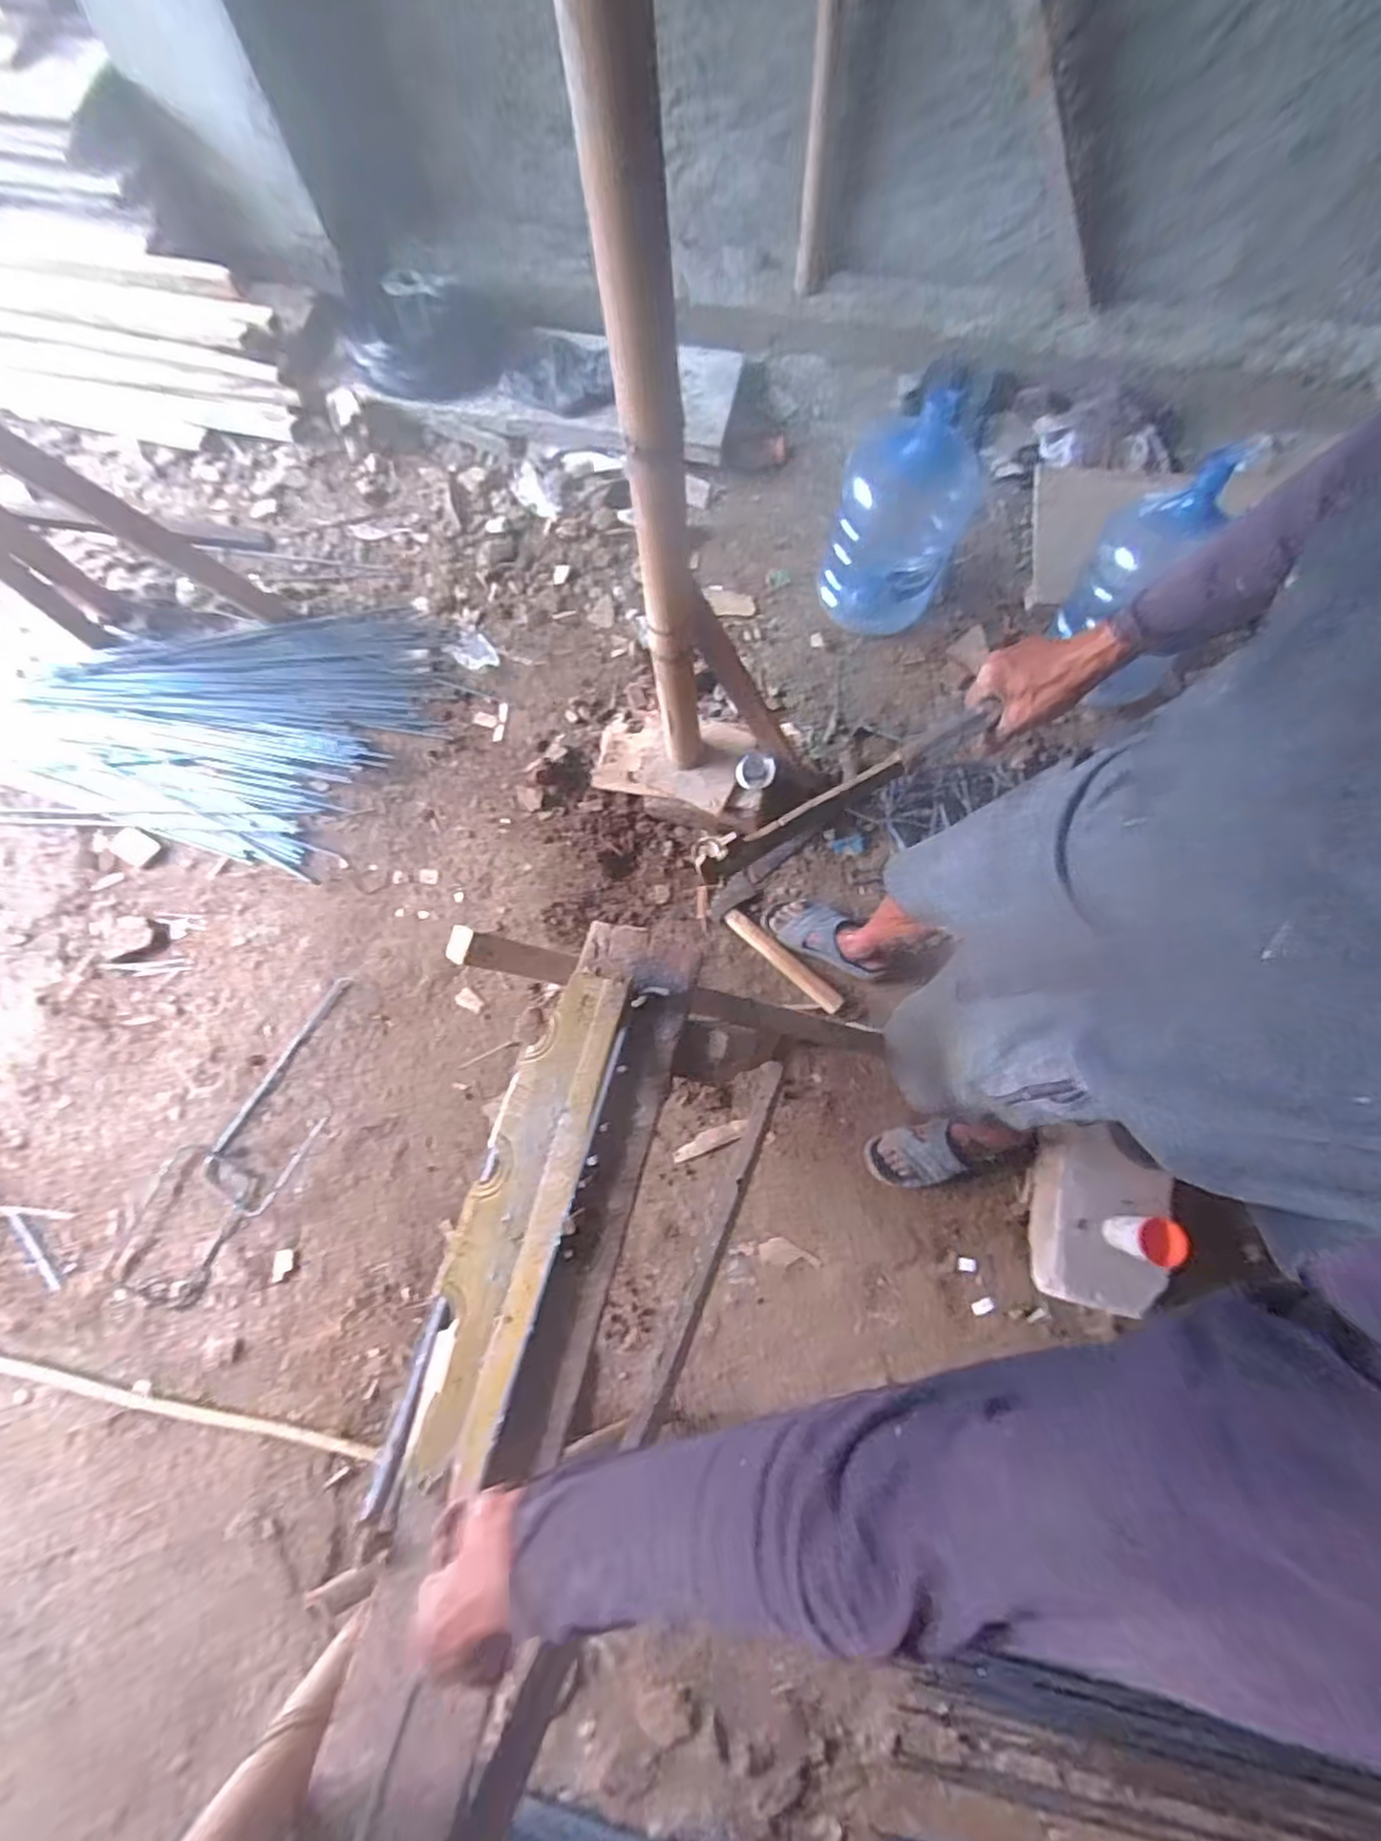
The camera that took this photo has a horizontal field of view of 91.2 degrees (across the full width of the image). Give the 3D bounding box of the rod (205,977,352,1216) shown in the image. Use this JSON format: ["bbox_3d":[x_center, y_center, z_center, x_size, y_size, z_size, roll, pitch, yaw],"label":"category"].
[{"bbox_3d":[-0.766,0.339,1.319,0.151,0.009,0.452,29,77,9],"label":"rod"}]

